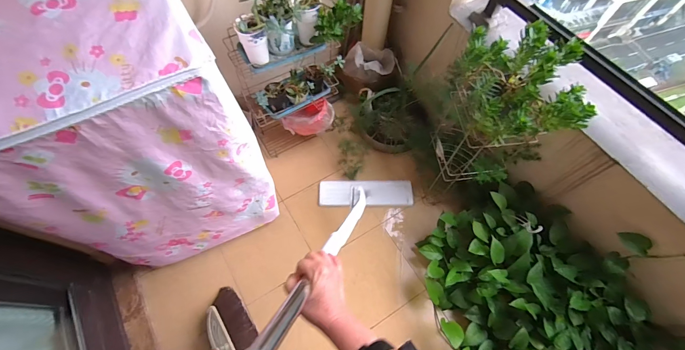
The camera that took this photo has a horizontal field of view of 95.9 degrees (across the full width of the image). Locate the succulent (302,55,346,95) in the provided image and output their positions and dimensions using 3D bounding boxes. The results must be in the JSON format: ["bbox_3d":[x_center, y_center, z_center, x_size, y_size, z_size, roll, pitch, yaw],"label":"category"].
[{"bbox_3d":[-0.071,-0.382,1.169,0.150,0.110,0.069,-21,64,-11],"label":"succulent"}]

